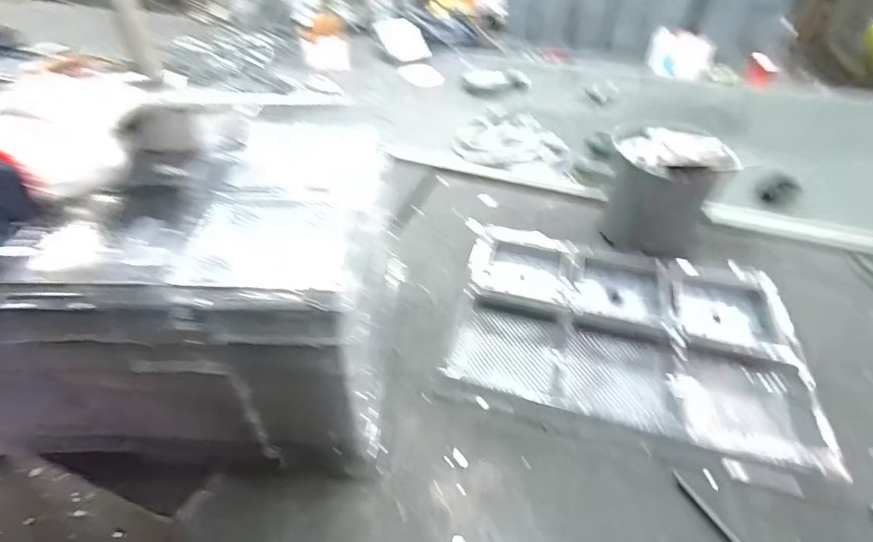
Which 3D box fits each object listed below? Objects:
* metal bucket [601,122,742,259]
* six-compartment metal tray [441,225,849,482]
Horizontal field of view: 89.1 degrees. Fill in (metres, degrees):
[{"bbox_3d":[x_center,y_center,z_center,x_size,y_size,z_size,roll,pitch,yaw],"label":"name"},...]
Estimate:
[{"bbox_3d":[0.399,-0.146,0.799,0.180,0.198,0.180,0,41,0],"label":"metal bucket"},{"bbox_3d":[0.264,0.083,0.643,0.459,0.051,0.338,11,43,12],"label":"six-compartment metal tray"}]

